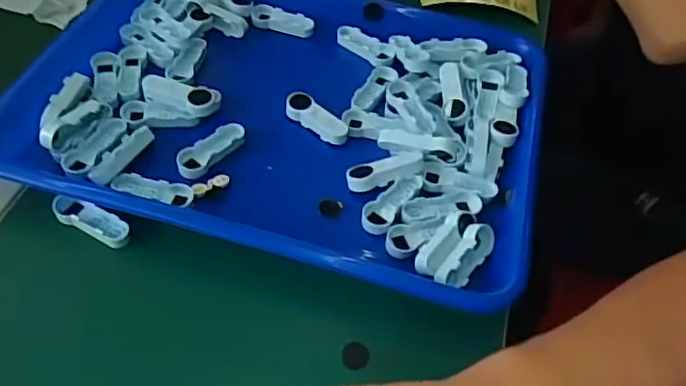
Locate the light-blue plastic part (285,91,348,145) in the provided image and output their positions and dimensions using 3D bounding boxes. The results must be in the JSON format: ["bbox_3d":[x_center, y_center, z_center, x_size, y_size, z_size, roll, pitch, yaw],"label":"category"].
[{"bbox_3d":[-0.018,-0.052,0.426,0.050,0.014,0.014,32,55,20],"label":"light-blue plastic part"}]

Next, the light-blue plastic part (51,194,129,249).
[{"bbox_3d":[-0.144,0.015,0.360,0.045,0.012,0.018,20,52,11],"label":"light-blue plastic part"}]

